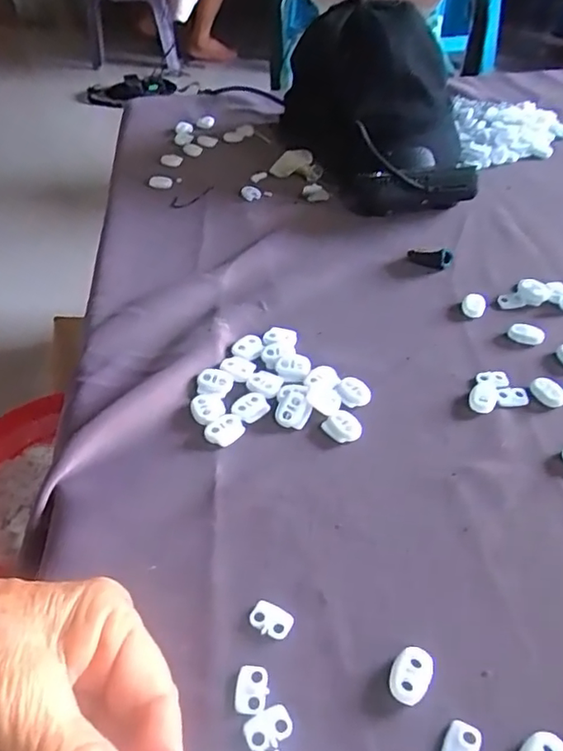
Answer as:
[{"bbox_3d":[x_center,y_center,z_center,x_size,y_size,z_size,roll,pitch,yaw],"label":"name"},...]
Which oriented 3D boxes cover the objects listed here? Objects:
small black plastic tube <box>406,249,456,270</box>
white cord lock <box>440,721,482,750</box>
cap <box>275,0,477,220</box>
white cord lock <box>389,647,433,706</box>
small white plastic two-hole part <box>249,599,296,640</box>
[{"bbox_3d":[0.117,-0.094,0.461,0.034,0.016,0.017,19,48,21],"label":"small black plastic tube"},{"bbox_3d":[0.069,0.143,0.224,0.014,0.004,0.020,23,50,24],"label":"white cord lock"},{"bbox_3d":[0.083,-0.258,0.549,0.163,0.130,0.248,-2,44,1],"label":"cap"},{"bbox_3d":[0.054,0.124,0.243,0.016,0.004,0.022,20,49,22],"label":"white cord lock"},{"bbox_3d":[-0.005,0.110,0.264,0.019,0.004,0.013,18,48,20],"label":"small white plastic two-hole part"}]

